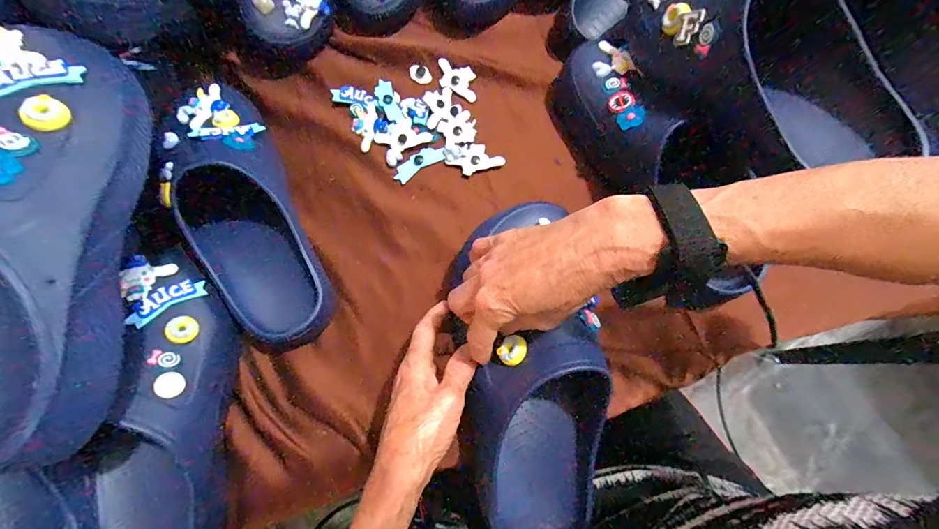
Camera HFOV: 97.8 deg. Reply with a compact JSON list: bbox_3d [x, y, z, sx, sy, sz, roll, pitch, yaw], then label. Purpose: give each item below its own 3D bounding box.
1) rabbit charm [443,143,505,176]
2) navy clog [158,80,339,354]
[{"bbox_3d":[0.005,-0.121,0.462,0.060,0.011,0.037,-19,74,-5],"label":"rabbit charm"},{"bbox_3d":[-0.223,-0.057,0.398,0.100,0.098,0.282,-28,75,-8],"label":"navy clog"}]

